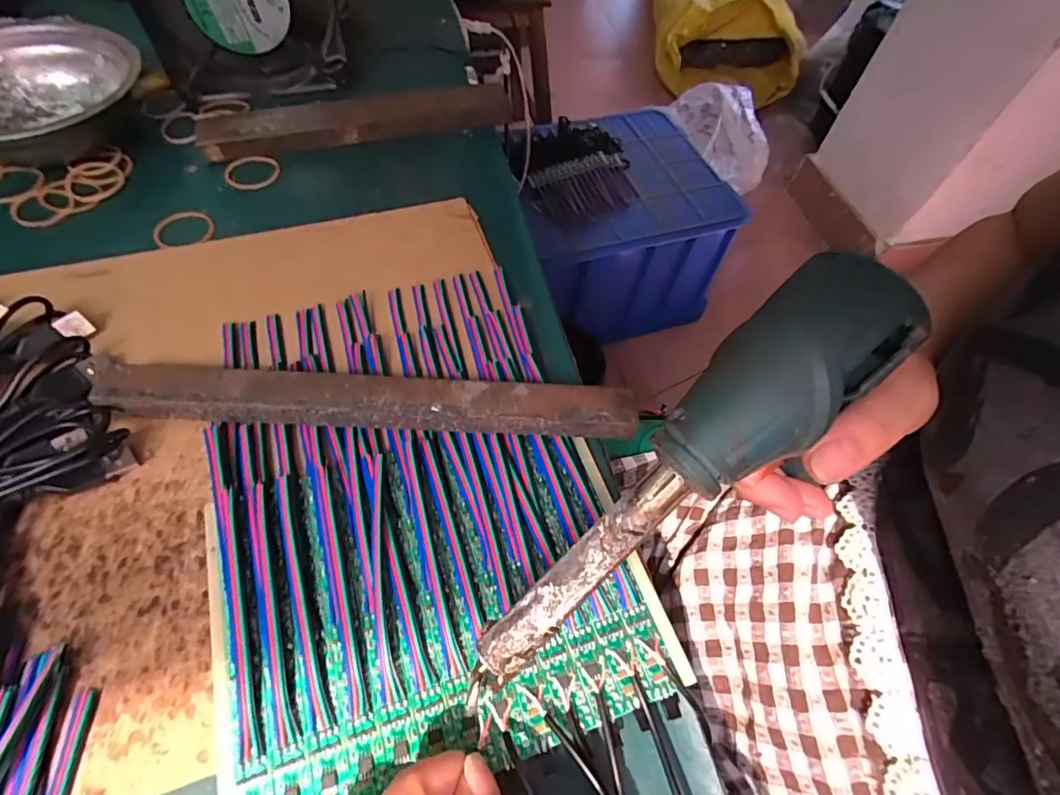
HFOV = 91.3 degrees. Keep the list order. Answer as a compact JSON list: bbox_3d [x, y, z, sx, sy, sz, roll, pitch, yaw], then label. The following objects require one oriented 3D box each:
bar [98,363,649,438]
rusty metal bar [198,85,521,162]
[{"bbox_3d":[-0.071,0.003,0.237,0.234,0.020,0.025,3,59,-3],"label":"bar"},{"bbox_3d":[-0.115,-0.190,0.354,0.202,0.021,0.031,-13,61,-12],"label":"rusty metal bar"}]

